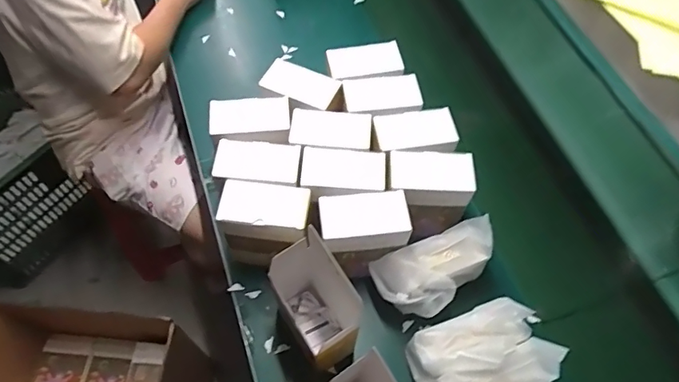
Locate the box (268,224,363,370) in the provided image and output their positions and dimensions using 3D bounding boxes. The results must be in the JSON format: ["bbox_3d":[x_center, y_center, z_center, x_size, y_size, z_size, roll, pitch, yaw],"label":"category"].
[{"bbox_3d":[-0.031,0.151,0.633,0.066,0.215,0.121,-32,67,-19],"label":"box"}]

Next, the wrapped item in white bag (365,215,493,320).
[{"bbox_3d":[0.145,0.125,0.716,0.182,0.104,0.098,-20,64,-13],"label":"wrapped item in white bag"}]

